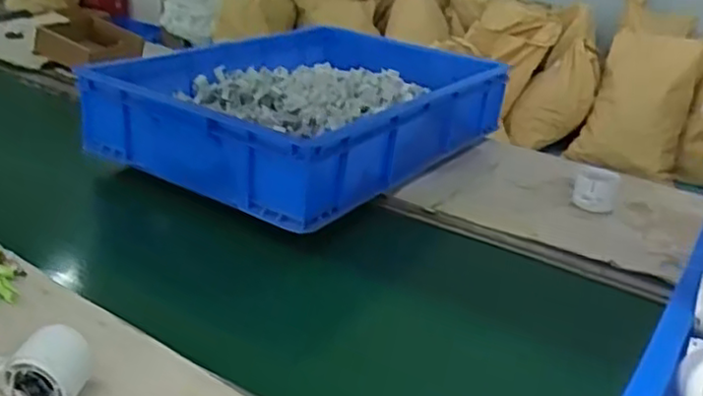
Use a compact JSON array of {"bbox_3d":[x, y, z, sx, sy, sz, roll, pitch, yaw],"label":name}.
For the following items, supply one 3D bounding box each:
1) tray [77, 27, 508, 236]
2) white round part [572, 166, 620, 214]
[{"bbox_3d":[-0.028,-0.163,1.154,0.403,0.120,0.685,19,29,31],"label":"tray"},{"bbox_3d":[0.339,-0.014,0.983,0.059,0.042,0.072,13,27,21],"label":"white round part"}]

